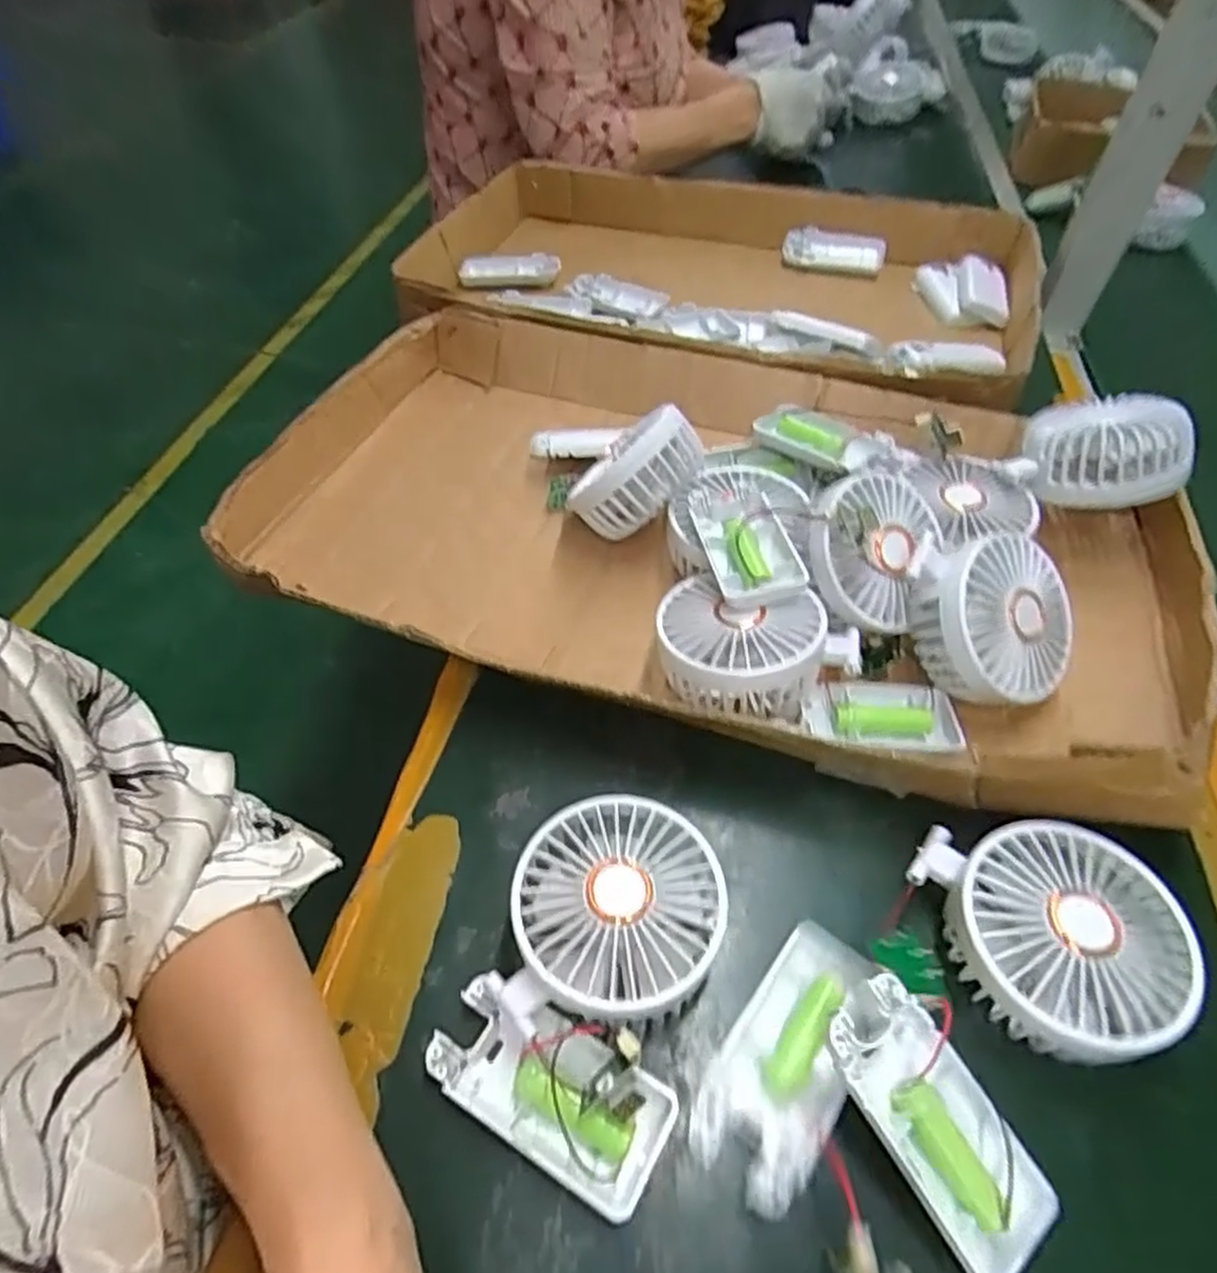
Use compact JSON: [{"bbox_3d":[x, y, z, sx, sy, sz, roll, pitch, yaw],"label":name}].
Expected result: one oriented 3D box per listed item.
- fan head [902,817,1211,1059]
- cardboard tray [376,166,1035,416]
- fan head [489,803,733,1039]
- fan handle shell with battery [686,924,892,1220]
[{"bbox_3d":[0.180,0.126,0.313,0.096,0.047,0.093,-5,51,-4],"label":"fan head"},{"bbox_3d":[0.084,-0.315,0.678,0.542,0.075,0.313,14,52,9],"label":"cardboard tray"},{"bbox_3d":[0.004,0.119,0.318,0.087,0.048,0.093,9,51,7],"label":"fan head"},{"bbox_3d":[0.071,0.166,0.297,0.046,0.017,0.099,26,56,21],"label":"fan handle shell with battery"}]

